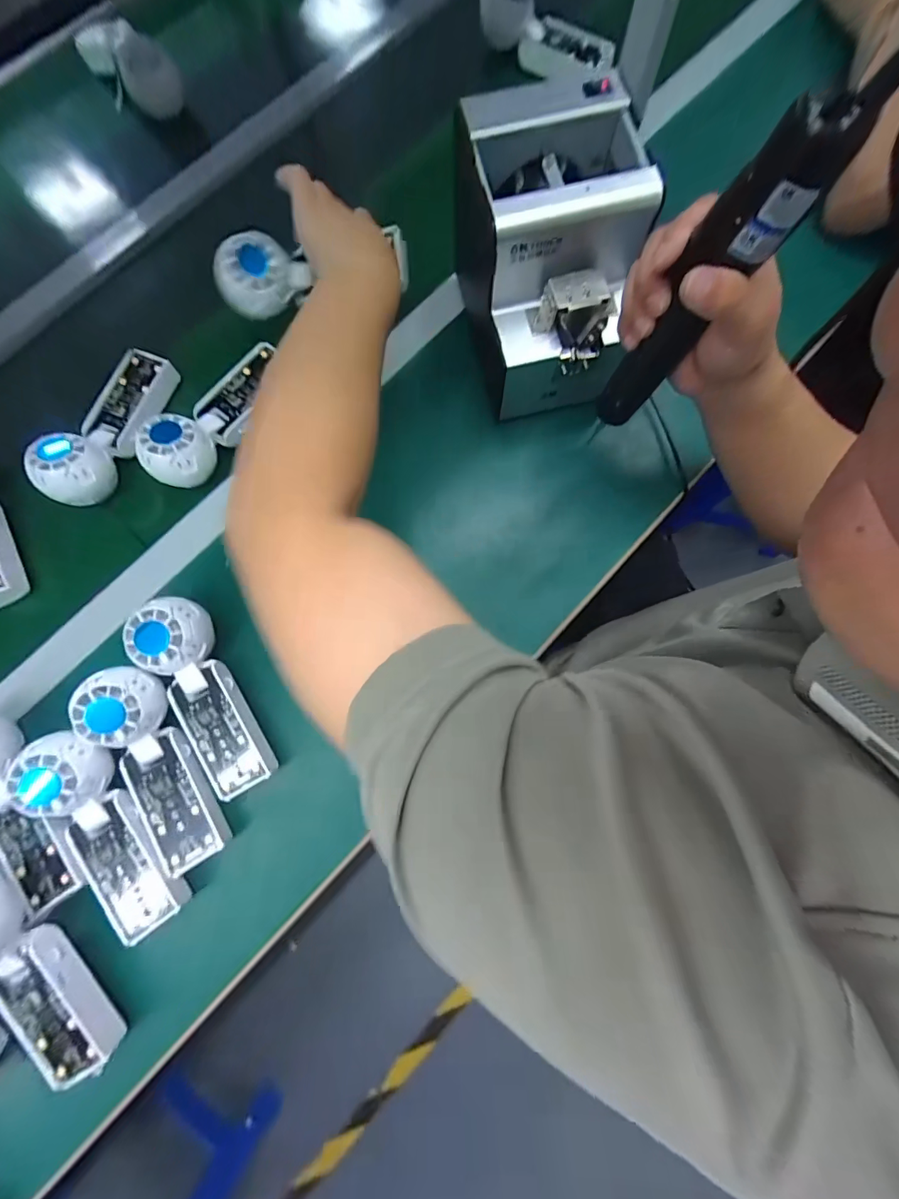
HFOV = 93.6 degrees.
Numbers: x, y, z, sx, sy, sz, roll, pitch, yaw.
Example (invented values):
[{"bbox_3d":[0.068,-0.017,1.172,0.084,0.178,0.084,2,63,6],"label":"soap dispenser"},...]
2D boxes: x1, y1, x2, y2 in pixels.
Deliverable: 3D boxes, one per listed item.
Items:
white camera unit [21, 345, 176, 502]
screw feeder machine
[{"bbox_3d":[-0.336,-0.173,0.410,0.059,0.047,0.172,18,80,4],"label":"white camera unit"},{"bbox_3d":[0.082,-0.285,0.363,0.134,0.139,0.177,-8,79,-1],"label":"screw feeder machine"}]

